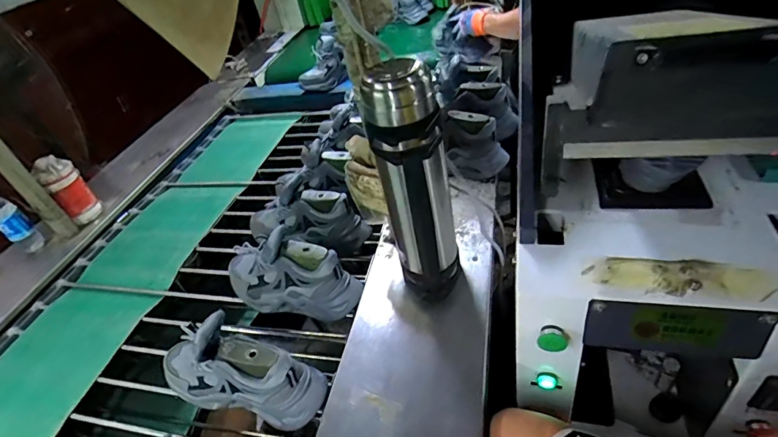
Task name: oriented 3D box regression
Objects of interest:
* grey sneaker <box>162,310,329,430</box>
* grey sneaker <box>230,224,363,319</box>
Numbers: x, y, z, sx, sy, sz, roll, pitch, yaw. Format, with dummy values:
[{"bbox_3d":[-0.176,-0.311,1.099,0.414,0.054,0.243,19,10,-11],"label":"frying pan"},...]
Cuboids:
[{"bbox_3d":[-0.255,0.235,0.686,0.286,0.146,0.095,6,45,18],"label":"grey sneaker"},{"bbox_3d":[-0.205,0.105,0.831,0.289,0.148,0.091,5,45,17],"label":"grey sneaker"}]

